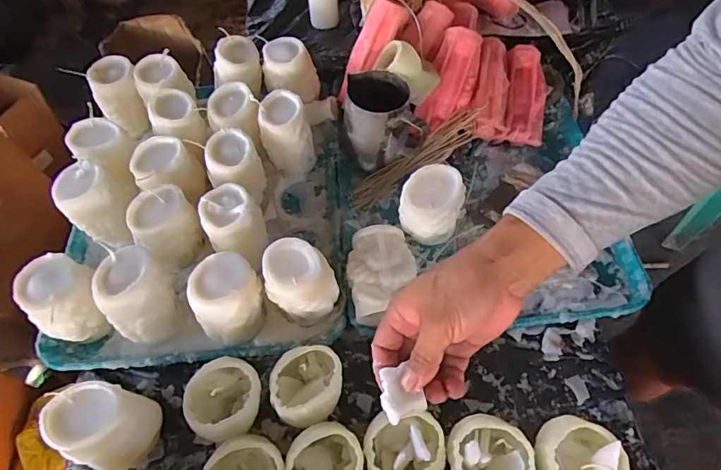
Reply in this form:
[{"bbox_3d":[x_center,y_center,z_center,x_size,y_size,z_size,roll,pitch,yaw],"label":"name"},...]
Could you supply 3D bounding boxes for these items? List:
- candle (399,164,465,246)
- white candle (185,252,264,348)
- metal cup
[{"bbox_3d":[0.080,-0.034,0.548,0.068,0.068,0.061,5,58,7],"label":"candle"},{"bbox_3d":[-0.138,0.073,0.511,0.070,0.099,0.064,-2,57,3],"label":"white candle"},{"bbox_3d":[0.033,-0.154,0.632,0.099,0.094,0.083,1,57,4],"label":"metal cup"}]

